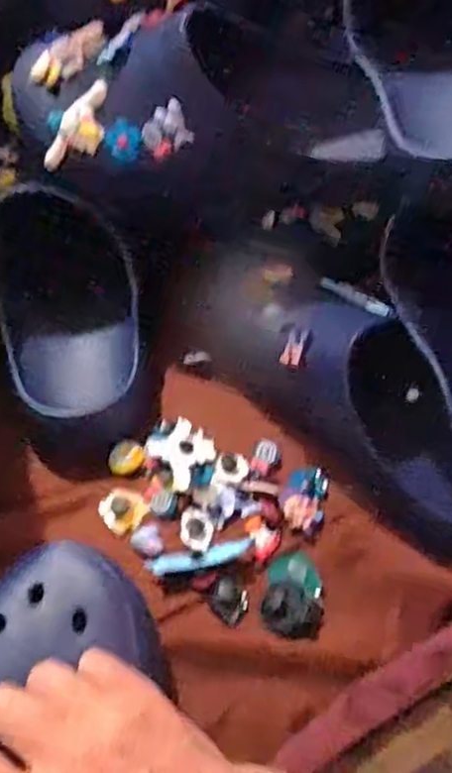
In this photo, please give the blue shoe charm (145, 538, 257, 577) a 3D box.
[{"bbox_3d":[-0.015,0.105,0.433,0.066,0.009,0.013,-11,54,-9],"label":"blue shoe charm"}]

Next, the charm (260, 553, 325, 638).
[{"bbox_3d":[0.041,0.125,0.425,0.034,0.007,0.050,3,53,1],"label":"charm"}]

